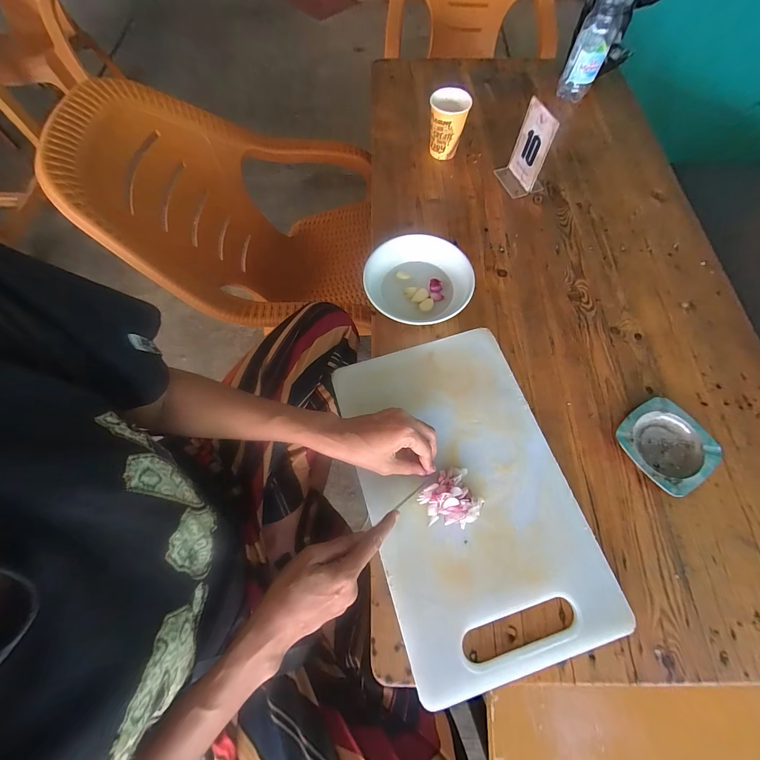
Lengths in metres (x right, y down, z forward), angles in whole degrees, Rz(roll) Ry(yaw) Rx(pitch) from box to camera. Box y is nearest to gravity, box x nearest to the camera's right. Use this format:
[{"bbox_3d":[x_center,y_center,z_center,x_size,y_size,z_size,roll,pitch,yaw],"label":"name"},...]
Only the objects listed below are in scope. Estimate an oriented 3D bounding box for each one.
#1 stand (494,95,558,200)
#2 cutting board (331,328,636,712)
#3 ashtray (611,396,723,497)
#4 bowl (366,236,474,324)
[{"bbox_3d":[0.259,-0.401,0.578,0.049,0.122,0.076,-27,70,-9],"label":"stand"},{"bbox_3d":[0.106,0.127,0.417,0.248,0.011,0.388,-16,69,-5],"label":"cutting board"},{"bbox_3d":[0.371,0.082,0.430,0.104,0.016,0.103,-33,71,-11],"label":"ashtray"},{"bbox_3d":[0.058,-0.139,0.507,0.153,0.062,0.150,0,68,1],"label":"bowl"}]

